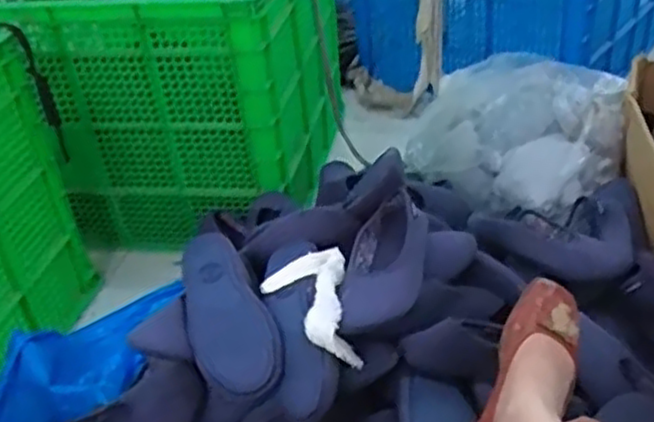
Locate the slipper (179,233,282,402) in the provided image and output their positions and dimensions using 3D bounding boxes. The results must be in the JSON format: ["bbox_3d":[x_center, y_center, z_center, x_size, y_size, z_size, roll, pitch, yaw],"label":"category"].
[{"bbox_3d":[-0.132,0.133,0.940,0.097,0.080,0.237,-17,56,-15],"label":"slipper"}]

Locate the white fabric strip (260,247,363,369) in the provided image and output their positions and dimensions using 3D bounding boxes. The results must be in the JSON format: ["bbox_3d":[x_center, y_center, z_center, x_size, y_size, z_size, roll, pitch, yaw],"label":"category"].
[{"bbox_3d":[-0.023,0.118,0.911,0.107,0.060,0.160,-8,35,-2],"label":"white fabric strip"}]

